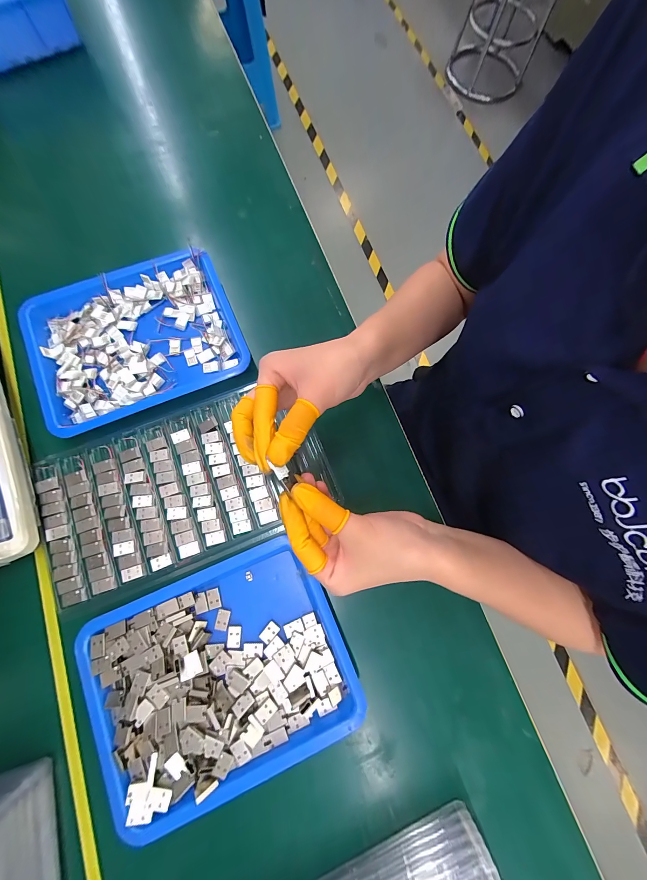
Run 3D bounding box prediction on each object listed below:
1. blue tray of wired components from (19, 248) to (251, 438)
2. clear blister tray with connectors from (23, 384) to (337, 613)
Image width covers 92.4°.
[{"bbox_3d":[-0.207,-0.111,0.348,0.214,0.035,0.165,-22,78,-8],"label":"blue tray of wired components"},{"bbox_3d":[-0.141,0.045,0.325,0.281,0.019,0.154,-21,78,-7],"label":"clear blister tray with connectors"}]

